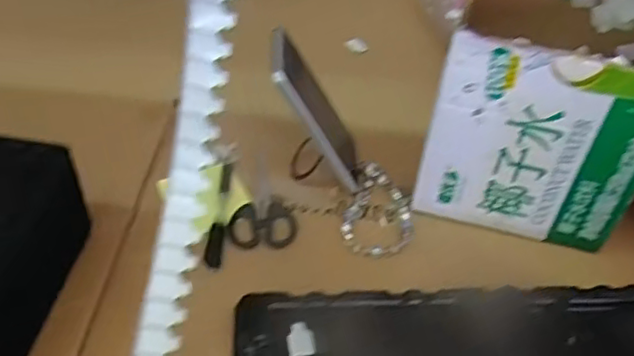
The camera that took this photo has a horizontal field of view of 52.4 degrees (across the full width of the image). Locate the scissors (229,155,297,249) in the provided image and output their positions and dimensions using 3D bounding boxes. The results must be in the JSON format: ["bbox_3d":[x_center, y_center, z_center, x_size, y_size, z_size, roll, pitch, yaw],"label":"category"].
[{"bbox_3d":[-0.052,0.023,0.627,0.061,0.016,0.103,1,49,-4],"label":"scissors"}]

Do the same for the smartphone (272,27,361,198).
[{"bbox_3d":[0.002,-0.061,0.604,0.010,0.176,0.081,-17,49,18],"label":"smartphone"}]

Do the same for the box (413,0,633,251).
[{"bbox_3d":[0.209,-0.067,0.588,0.185,0.197,0.146,13,46,12],"label":"box"}]

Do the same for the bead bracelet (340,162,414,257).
[{"bbox_3d":[0.059,0.028,0.621,0.064,0.014,0.105,7,48,1],"label":"bead bracelet"}]

